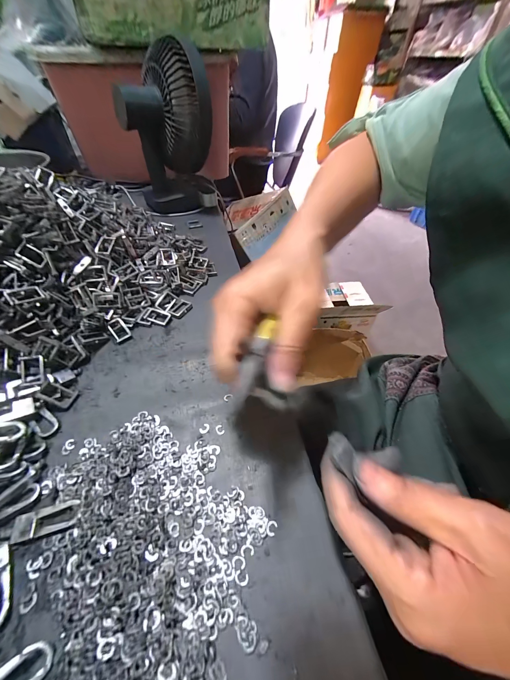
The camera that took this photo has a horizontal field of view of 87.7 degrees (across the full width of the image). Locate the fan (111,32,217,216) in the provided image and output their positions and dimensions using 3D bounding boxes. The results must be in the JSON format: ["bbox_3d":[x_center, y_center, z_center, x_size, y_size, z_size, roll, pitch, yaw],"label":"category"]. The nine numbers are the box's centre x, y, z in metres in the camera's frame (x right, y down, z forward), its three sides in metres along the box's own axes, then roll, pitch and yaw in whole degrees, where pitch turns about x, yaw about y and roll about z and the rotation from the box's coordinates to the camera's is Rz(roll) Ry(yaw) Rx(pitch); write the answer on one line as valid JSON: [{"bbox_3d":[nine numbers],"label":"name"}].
[{"bbox_3d":[-0.146,-0.355,0.462,0.135,0.205,0.160,-7,48,-9],"label":"fan"}]

